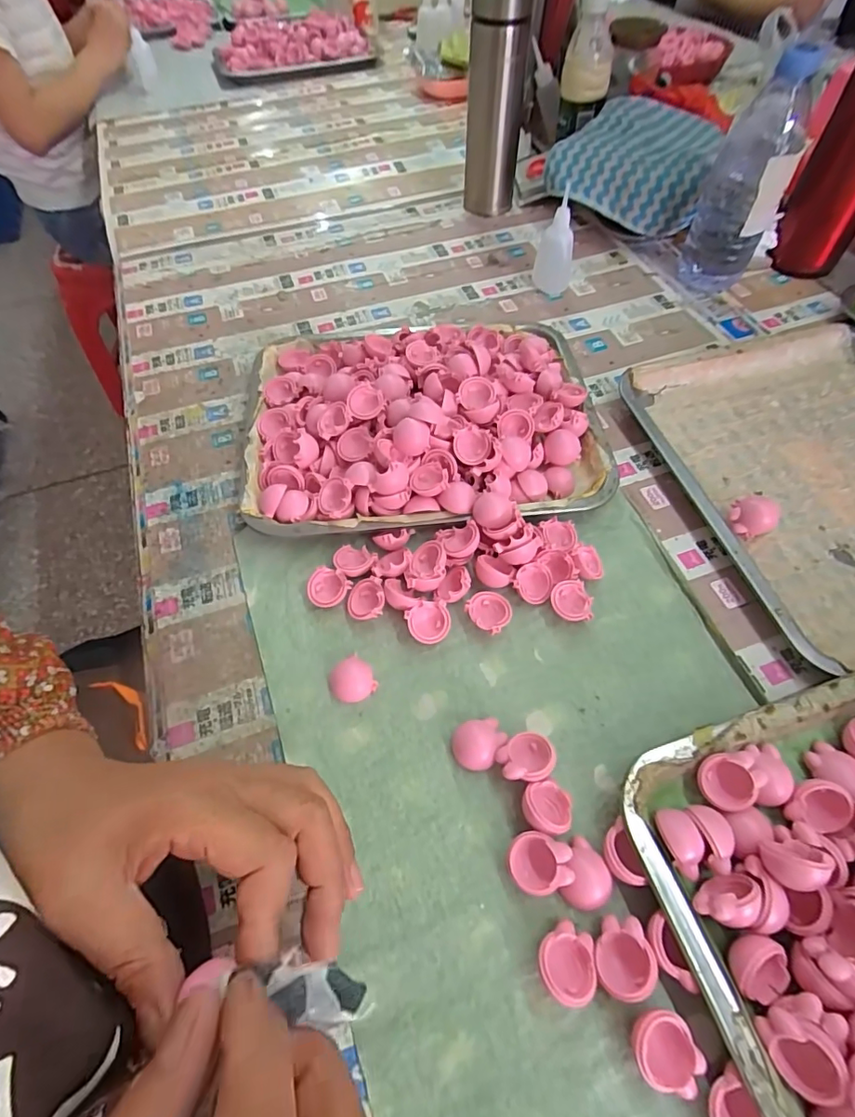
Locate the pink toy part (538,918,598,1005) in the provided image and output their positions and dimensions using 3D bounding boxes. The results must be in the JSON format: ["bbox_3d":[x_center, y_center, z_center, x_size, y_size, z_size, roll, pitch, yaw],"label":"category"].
[{"bbox_3d":[0.069,0.202,0.261,0.027,0.018,0.032,4,57,4],"label":"pink toy part"}]

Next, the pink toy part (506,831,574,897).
[{"bbox_3d":[0.062,0.165,0.283,0.034,0.014,0.029,-21,59,16],"label":"pink toy part"}]

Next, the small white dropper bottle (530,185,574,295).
[{"bbox_3d":[0.139,-0.334,0.558,0.040,0.093,0.035,-3,57,0],"label":"small white dropper bottle"}]

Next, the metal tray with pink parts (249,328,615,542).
[{"bbox_3d":[-0.006,-0.123,0.449,0.295,0.052,0.245,-5,57,-2],"label":"metal tray with pink parts"}]

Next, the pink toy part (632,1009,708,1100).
[{"bbox_3d":[0.111,0.229,0.244,0.030,0.019,0.029,-1,57,1],"label":"pink toy part"}]

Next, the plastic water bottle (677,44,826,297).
[{"bbox_3d":[0.311,-0.364,0.515,0.068,0.189,0.071,18,60,13],"label":"plastic water bottle"}]

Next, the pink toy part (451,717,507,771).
[{"bbox_3d":[0.032,0.114,0.321,0.033,0.012,0.027,-22,59,-12],"label":"pink toy part"}]

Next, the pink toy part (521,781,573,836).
[{"bbox_3d":[0.068,0.143,0.299,0.028,0.020,0.028,-1,57,1],"label":"pink toy part"}]

